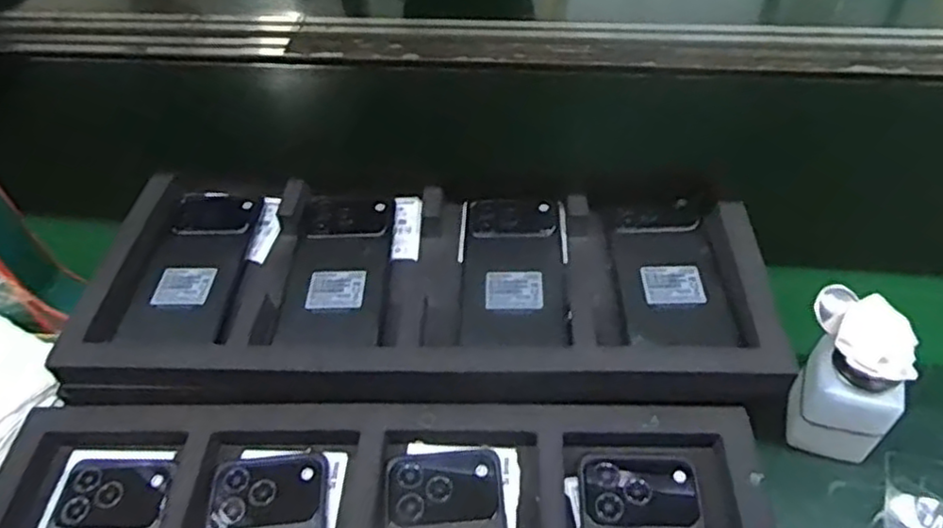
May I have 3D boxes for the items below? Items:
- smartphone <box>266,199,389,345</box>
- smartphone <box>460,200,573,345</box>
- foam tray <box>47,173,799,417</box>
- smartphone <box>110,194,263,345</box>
[{"bbox_3d":[-0.101,0.003,0.523,0.072,0.016,0.154,-2,48,1],"label":"smartphone"},{"bbox_3d":[0.032,0.002,0.516,0.074,0.007,0.146,0,48,3],"label":"smartphone"},{"bbox_3d":[-0.033,0.009,0.517,0.474,0.040,0.224,1,47,4],"label":"foam tray"},{"bbox_3d":[-0.210,-0.001,0.529,0.066,0.012,0.158,-2,46,2],"label":"smartphone"}]

